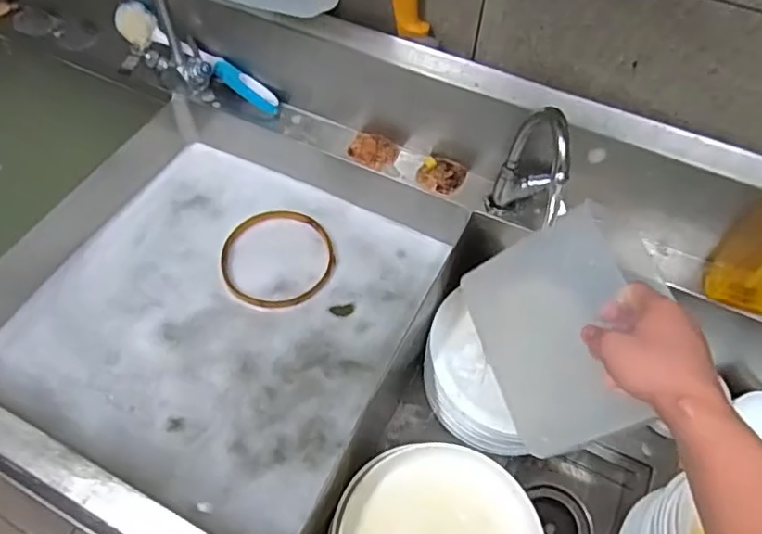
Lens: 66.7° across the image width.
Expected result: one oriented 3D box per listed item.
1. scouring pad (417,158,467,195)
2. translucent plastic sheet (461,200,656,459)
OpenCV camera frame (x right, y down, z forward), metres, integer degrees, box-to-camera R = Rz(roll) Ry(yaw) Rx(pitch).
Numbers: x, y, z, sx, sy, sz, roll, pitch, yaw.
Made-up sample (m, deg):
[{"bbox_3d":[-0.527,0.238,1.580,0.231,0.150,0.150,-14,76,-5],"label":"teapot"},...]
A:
[{"bbox_3d":[0.090,-0.134,0.847,0.066,0.015,0.054,21,57,13],"label":"scouring pad"},{"bbox_3d":[0.185,0.068,0.592,0.169,0.009,0.209,-32,67,27],"label":"translucent plastic sheet"}]

